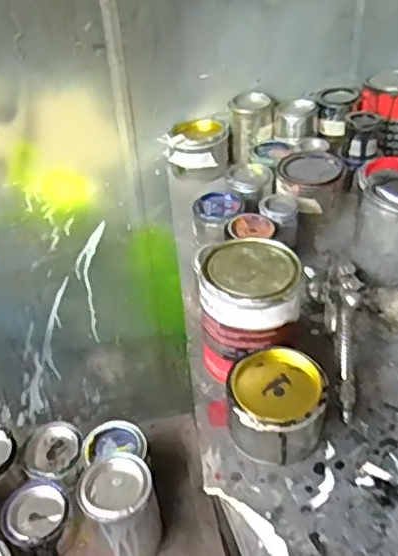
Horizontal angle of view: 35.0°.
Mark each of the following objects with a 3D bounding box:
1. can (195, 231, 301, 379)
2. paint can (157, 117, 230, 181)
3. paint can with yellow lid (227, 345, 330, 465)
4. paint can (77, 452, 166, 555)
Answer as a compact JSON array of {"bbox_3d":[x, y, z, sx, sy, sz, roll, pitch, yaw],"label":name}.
[{"bbox_3d":[0.055,0.032,0.694,0.105,0.116,0.114,-2,40,2],"label":"can"},{"bbox_3d":[-0.004,-0.218,1.065,0.112,0.071,0.100,-1,40,4],"label":"paint can"},{"bbox_3d":[0.079,0.132,0.644,0.099,0.075,0.103,-2,40,2],"label":"paint can with yellow lid"},{"bbox_3d":[-0.078,0.243,0.654,0.073,0.097,0.071,-2,40,2],"label":"paint can"}]

